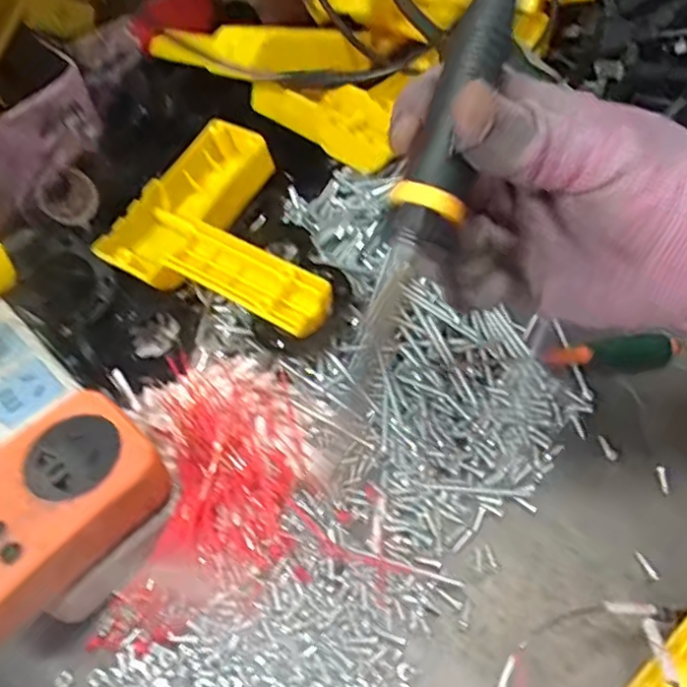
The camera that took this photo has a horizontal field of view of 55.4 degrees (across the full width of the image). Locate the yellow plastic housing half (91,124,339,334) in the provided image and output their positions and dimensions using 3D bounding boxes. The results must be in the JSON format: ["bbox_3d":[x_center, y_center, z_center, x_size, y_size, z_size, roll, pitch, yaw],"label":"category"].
[{"bbox_3d":[-0.056,-0.065,0.388,0.151,0.036,0.115,25,60,21],"label":"yellow plastic housing half"}]

